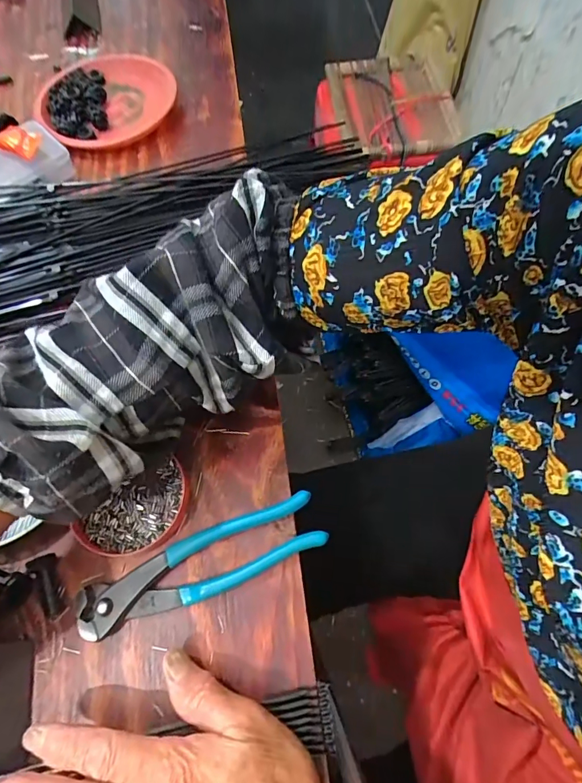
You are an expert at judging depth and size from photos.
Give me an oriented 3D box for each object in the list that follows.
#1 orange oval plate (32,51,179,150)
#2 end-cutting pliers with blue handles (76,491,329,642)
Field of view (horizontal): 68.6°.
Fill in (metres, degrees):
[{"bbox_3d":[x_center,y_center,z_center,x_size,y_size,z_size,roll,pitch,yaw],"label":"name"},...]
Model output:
[{"bbox_3d":[-0.214,-0.339,0.480,0.147,0.020,0.157,-29,70,-12],"label":"orange oval plate"},{"bbox_3d":[-0.058,0.115,0.283,0.162,0.013,0.039,-20,66,-7],"label":"end-cutting pliers with blue handles"}]

